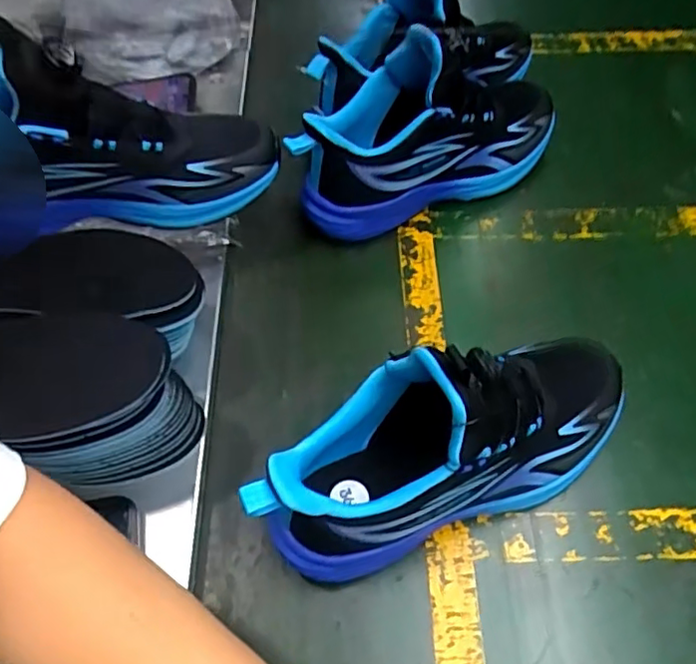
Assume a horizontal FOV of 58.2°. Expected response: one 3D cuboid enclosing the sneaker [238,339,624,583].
[{"bbox_3d":[0.071,0.064,0.410,0.275,0.157,0.097,-18,58,-11],"label":"sneaker"}]

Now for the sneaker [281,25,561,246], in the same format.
[{"bbox_3d":[0.074,-0.193,0.585,0.272,0.149,0.099,-24,59,-14],"label":"sneaker"}]

